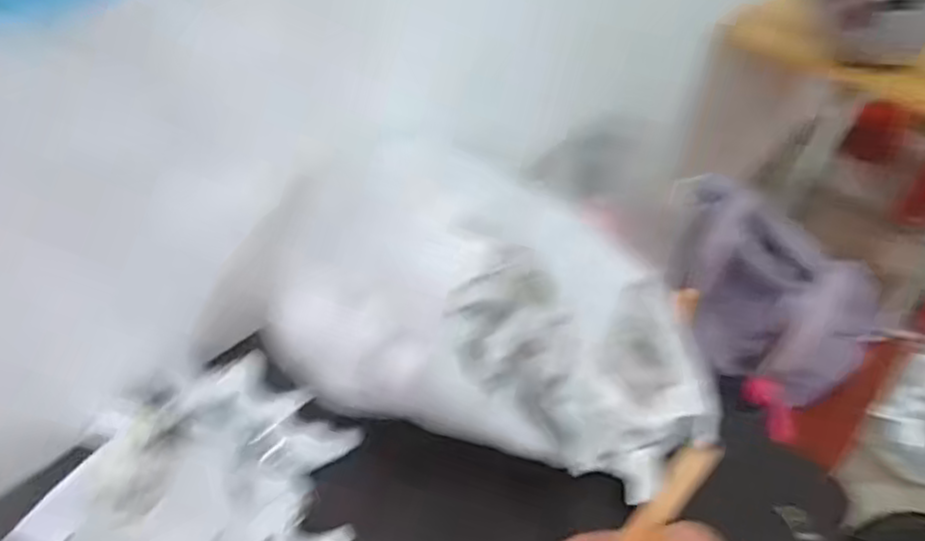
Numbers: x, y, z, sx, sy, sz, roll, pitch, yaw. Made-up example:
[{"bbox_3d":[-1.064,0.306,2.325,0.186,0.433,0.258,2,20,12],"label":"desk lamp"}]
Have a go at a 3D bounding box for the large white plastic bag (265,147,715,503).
[{"bbox_3d":[0.037,0.034,0.681,0.429,0.217,0.223,12,45,10],"label":"large white plastic bag"}]

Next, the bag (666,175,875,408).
[{"bbox_3d":[0.402,0.031,0.941,0.268,0.150,0.173,31,51,26],"label":"bag"}]

